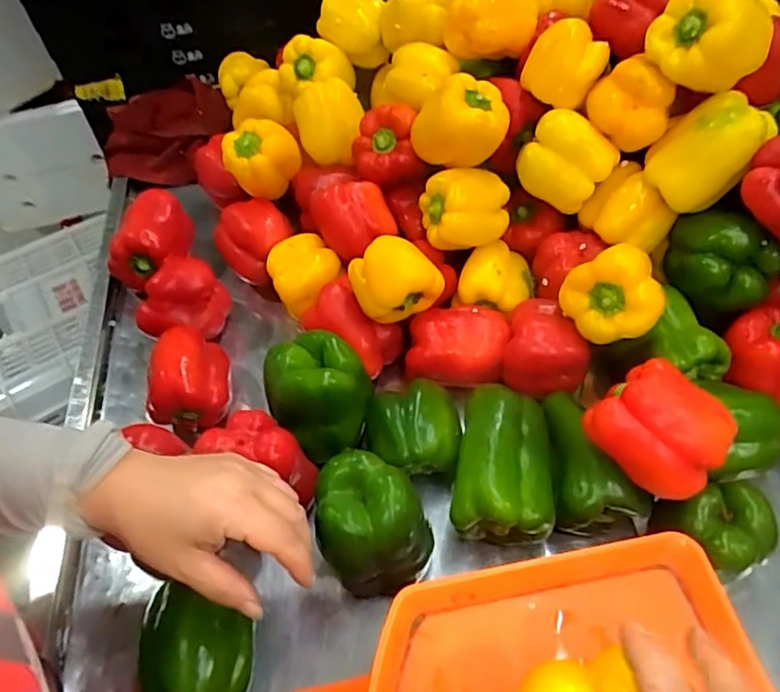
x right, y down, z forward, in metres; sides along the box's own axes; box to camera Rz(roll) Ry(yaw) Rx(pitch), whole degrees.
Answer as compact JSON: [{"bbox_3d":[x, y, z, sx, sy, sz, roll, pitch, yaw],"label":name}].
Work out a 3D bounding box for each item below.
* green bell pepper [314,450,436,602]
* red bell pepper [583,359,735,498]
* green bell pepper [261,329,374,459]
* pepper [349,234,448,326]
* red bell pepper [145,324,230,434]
[{"bbox_3d":[-0.010,0.143,0.468,0.078,0.119,0.072,-3,50,3],"label":"green bell pepper"},{"bbox_3d":[0.190,0.059,0.434,0.073,0.056,0.086,-45,70,-3],"label":"red bell pepper"},{"bbox_3d":[-0.061,0.043,0.533,0.084,0.083,0.079,-3,52,4],"label":"green bell pepper"},{"bbox_3d":[0.003,-0.064,0.572,0.074,0.062,0.070,-24,54,-12],"label":"pepper"},{"bbox_3d":[-0.192,0.033,0.591,0.073,0.080,0.095,-7,50,-1],"label":"red bell pepper"}]

